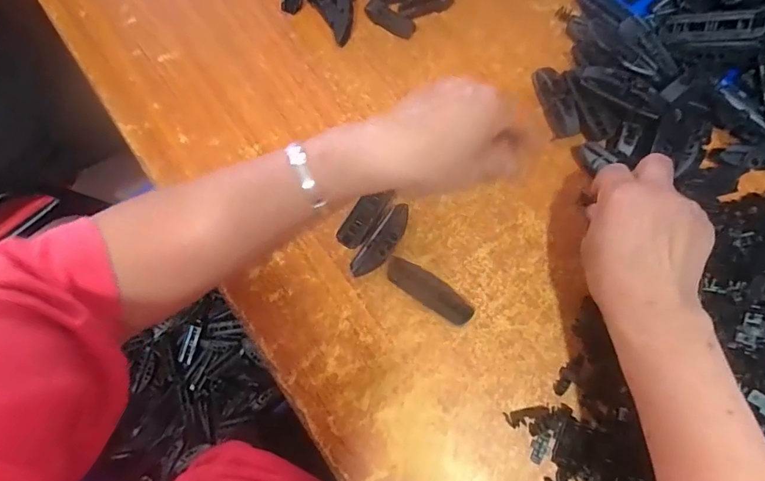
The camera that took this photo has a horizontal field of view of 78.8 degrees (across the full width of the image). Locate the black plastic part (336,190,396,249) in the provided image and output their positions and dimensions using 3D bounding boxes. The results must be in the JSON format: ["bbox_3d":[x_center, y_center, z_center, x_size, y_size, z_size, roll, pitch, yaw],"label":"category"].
[{"bbox_3d":[-0.014,-0.018,0.390,0.023,0.020,0.058,32,76,10],"label":"black plastic part"}]

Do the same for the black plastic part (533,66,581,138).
[{"bbox_3d":[0.156,-0.125,0.417,0.022,0.023,0.070,-15,73,-4],"label":"black plastic part"}]

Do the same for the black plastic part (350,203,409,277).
[{"bbox_3d":[0.000,0.003,0.382,0.019,0.022,0.068,37,77,11],"label":"black plastic part"}]

